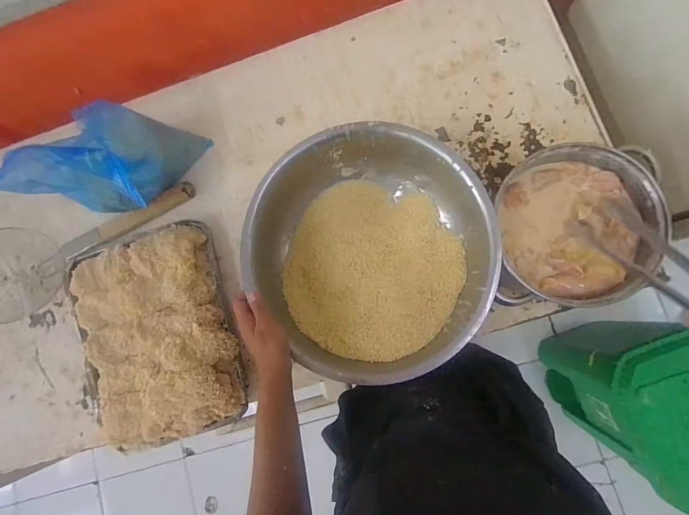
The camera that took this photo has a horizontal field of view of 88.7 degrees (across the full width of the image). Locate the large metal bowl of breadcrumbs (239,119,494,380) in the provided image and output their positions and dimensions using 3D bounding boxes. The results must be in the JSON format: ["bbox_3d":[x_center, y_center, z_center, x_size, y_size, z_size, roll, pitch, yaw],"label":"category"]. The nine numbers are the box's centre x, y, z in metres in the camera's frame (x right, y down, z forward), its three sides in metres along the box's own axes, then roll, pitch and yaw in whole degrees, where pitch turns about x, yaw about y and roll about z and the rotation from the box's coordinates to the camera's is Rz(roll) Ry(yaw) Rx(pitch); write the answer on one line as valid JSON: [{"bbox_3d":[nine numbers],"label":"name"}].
[{"bbox_3d":[0.042,-0.006,0.573,0.354,0.126,0.367,-1,83,7],"label":"large metal bowl of breadcrumbs"}]

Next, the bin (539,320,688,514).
[{"bbox_3d":[0.836,0.406,1.062,0.264,0.563,0.374,-21,81,4],"label":"bin"}]

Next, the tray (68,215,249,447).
[{"bbox_3d":[-0.337,0.135,0.623,0.257,0.073,0.366,-18,81,4],"label":"tray"}]

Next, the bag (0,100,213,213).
[{"bbox_3d":[-0.398,-0.166,0.620,0.210,0.214,0.154,-1,83,7],"label":"bag"}]

